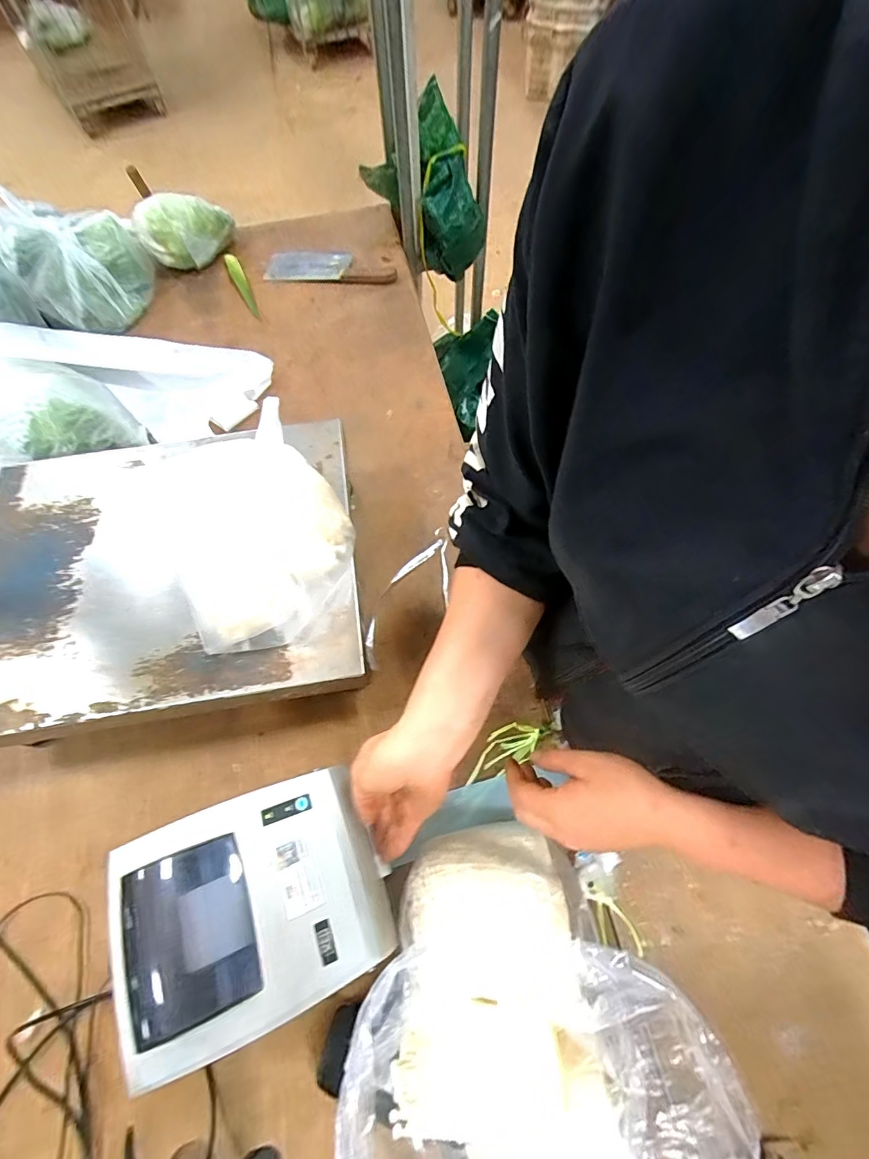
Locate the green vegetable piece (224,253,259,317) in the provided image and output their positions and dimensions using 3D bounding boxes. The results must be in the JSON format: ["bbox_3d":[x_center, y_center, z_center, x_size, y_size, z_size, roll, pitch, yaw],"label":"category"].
[{"bbox_3d":[-0.422,-0.647,1.012,0.029,0.028,0.188,-23,66,-10],"label":"green vegetable piece"}]

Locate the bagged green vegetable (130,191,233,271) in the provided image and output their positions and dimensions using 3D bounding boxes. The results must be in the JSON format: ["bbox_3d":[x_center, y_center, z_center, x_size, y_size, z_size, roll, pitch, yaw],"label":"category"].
[{"bbox_3d":[-0.535,-0.760,1.012,0.197,0.123,0.151,-37,69,-16],"label":"bagged green vegetable"}]

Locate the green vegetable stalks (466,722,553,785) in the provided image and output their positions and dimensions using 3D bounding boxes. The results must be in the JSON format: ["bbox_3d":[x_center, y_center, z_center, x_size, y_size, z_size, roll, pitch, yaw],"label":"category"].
[{"bbox_3d":[0.095,0.215,0.598,0.119,0.011,0.045,-27,66,-4],"label":"green vegetable stalks"}]

